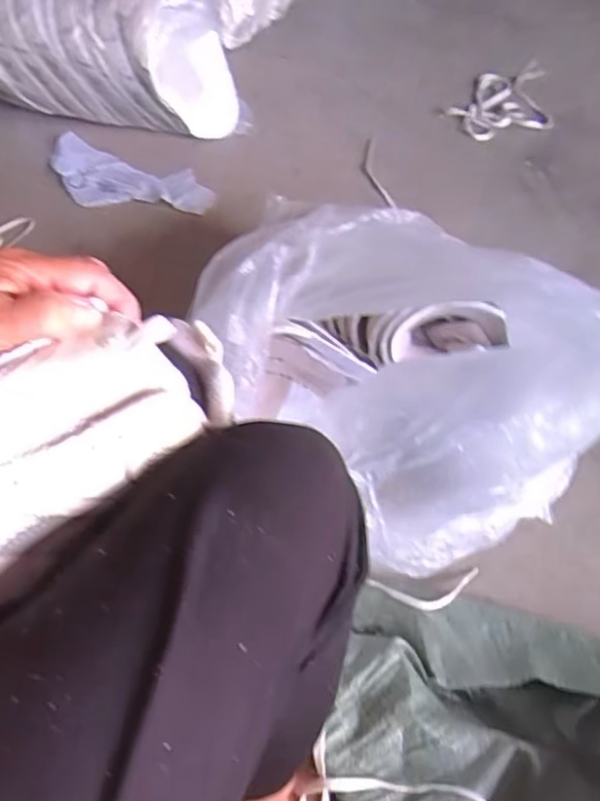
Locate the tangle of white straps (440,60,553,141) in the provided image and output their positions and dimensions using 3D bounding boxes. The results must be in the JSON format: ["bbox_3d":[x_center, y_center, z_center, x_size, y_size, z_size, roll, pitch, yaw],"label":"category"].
[{"bbox_3d":[0.366,-0.550,1.101,0.213,0.045,0.182,-10,58,-6],"label":"tangle of white straps"}]

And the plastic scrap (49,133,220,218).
[{"bbox_3d":[-0.292,-0.364,1.006,0.313,0.025,0.128,23,61,14],"label":"plastic scrap"}]

